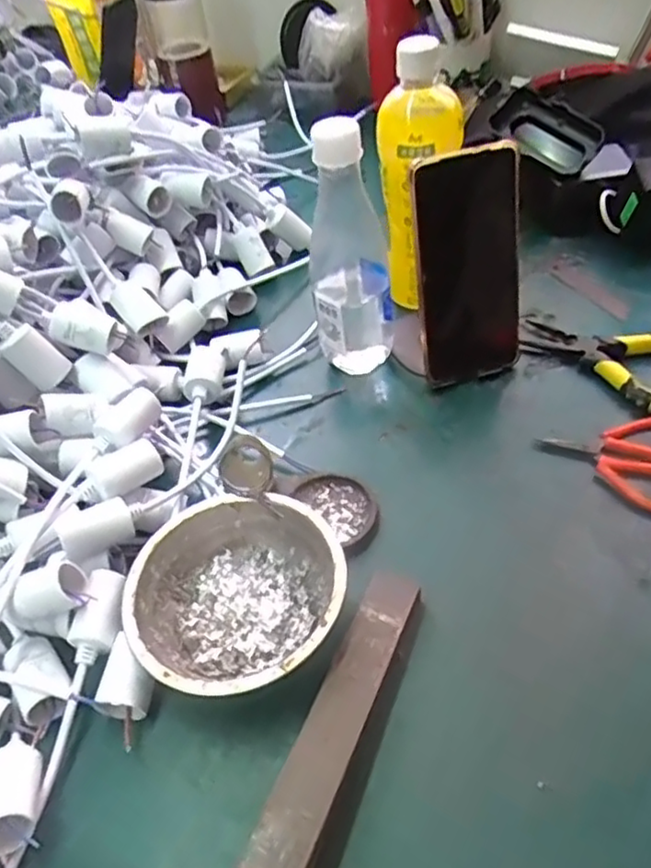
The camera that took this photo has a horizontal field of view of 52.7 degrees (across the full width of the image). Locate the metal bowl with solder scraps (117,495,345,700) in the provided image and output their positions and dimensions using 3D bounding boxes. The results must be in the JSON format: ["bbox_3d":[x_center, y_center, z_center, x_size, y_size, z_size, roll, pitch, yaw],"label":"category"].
[{"bbox_3d":[-0.053,0.095,0.395,0.126,0.040,0.125,-5,47,5],"label":"metal bowl with solder scraps"}]

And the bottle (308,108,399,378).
[{"bbox_3d":[0.017,-0.139,0.500,0.063,0.195,0.067,-5,49,7],"label":"bottle"}]

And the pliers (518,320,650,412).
[{"bbox_3d":[0.219,-0.057,0.501,0.143,0.026,0.076,21,54,26],"label":"pliers"}]

